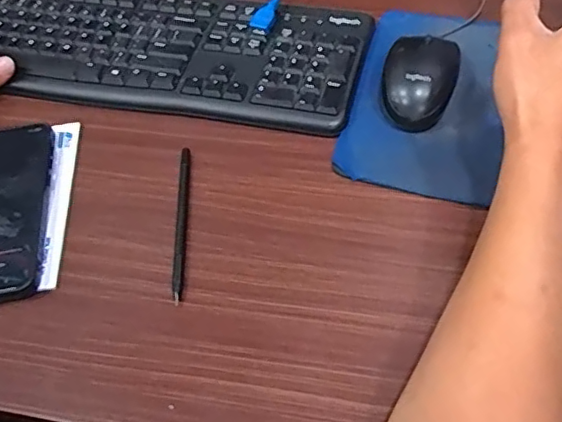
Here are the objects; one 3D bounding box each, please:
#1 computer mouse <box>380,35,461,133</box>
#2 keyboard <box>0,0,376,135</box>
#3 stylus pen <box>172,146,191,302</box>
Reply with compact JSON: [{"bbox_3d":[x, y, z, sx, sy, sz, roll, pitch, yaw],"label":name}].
[{"bbox_3d":[0.115,-0.108,0.473,0.059,0.032,0.093,10,58,12],"label":"computer mouse"},{"bbox_3d":[-0.129,-0.161,0.543,0.414,0.017,0.150,14,58,14],"label":"keyboard"},{"bbox_3d":[-0.077,0.007,0.433,0.007,0.006,0.134,-3,56,3],"label":"stylus pen"}]

